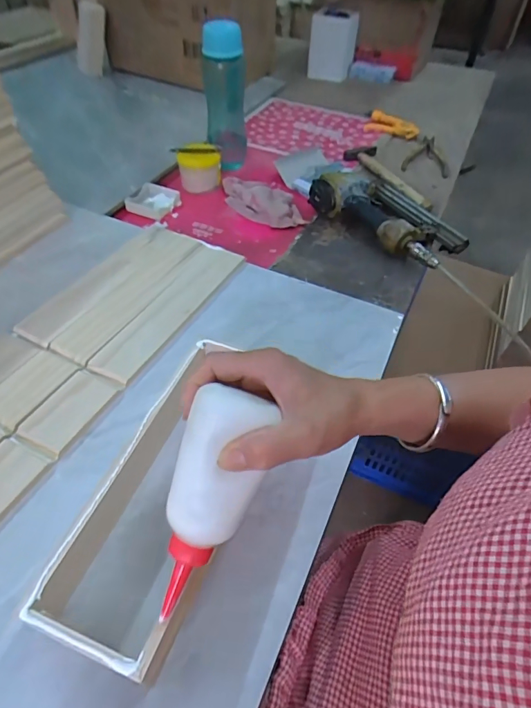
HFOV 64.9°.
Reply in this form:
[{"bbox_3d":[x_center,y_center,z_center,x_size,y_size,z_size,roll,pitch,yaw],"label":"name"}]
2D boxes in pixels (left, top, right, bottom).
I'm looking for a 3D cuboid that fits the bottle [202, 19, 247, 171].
[{"bbox_3d":[-0.074,-0.470,0.776,0.076,0.239,0.067,0,49,-4],"label":"bottle"}]

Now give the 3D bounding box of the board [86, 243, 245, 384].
[{"bbox_3d":[-0.120,-0.067,0.553,0.069,0.006,0.265,22,52,13],"label":"board"}]

